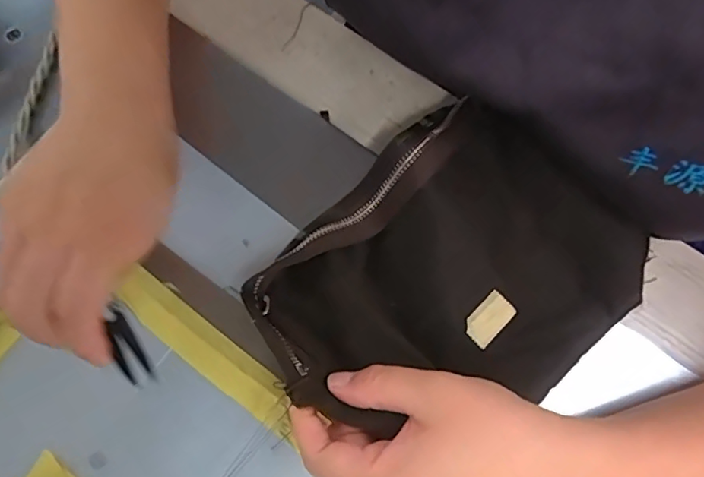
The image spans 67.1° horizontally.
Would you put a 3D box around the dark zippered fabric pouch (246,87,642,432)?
[{"bbox_3d":[0.053,0.023,0.293,0.190,0.037,0.156,-42,79,-11],"label":"dark zippered fabric pouch"}]

